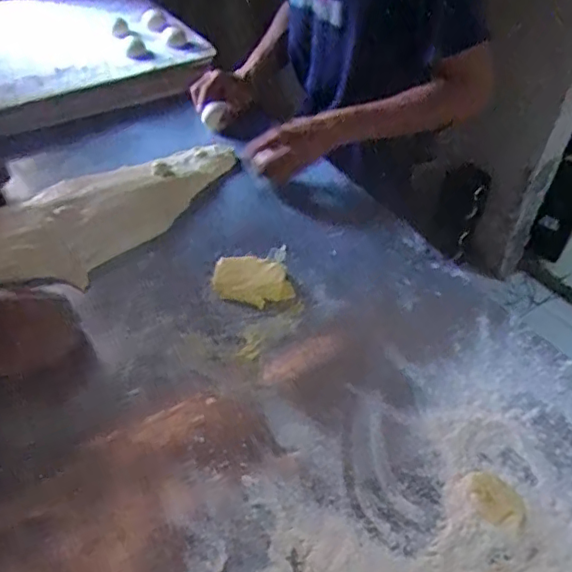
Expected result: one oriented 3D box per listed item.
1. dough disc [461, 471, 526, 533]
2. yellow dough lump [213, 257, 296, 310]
[{"bbox_3d":[0.198,0.204,0.550,0.046,0.013,0.061,-23,49,-25],"label":"dough disc"},{"bbox_3d":[-0.047,-0.012,0.733,0.090,0.022,0.090,-11,45,-14],"label":"yellow dough lump"}]

